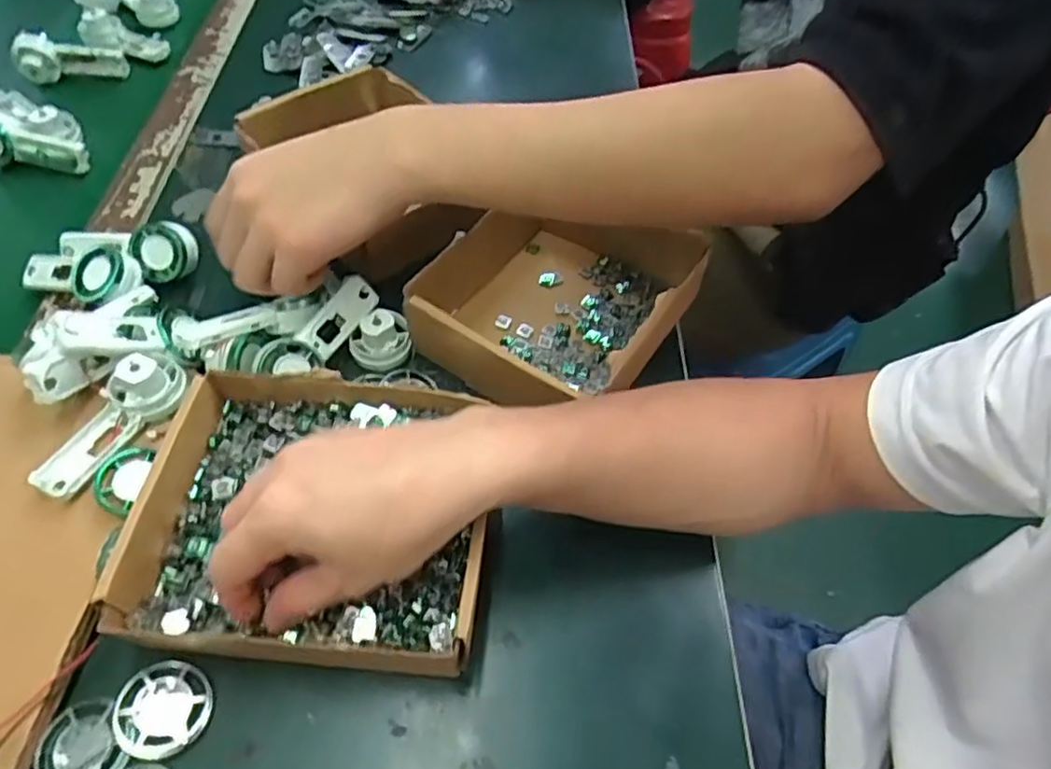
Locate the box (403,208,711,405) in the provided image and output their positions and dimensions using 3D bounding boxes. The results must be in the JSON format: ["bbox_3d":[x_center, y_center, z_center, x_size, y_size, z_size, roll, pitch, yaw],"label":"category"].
[{"bbox_3d":[0.021,-0.056,0.448,0.143,0.057,0.155,32,58,18],"label":"box"}]

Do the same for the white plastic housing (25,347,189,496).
[{"bbox_3d":[-0.230,0.016,0.368,0.031,0.025,0.094,26,57,14],"label":"white plastic housing"}]

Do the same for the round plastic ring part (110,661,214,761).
[{"bbox_3d":[-0.167,0.150,0.310,0.039,0.011,0.040,2,54,-3],"label":"round plastic ring part"}]

